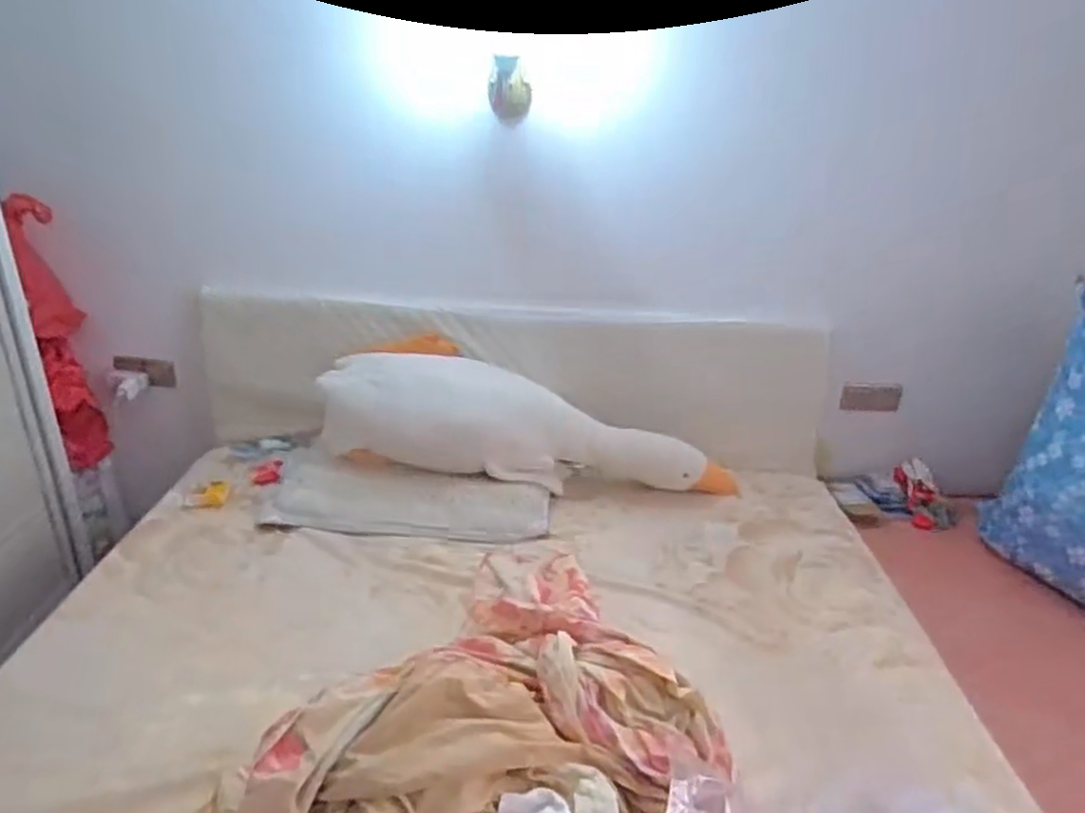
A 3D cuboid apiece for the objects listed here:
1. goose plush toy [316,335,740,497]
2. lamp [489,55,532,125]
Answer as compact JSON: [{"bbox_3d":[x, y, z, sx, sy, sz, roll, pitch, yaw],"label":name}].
[{"bbox_3d":[-0.038,0.042,1.927,1.046,0.338,0.283,8,26,12],"label":"goose plush toy"},{"bbox_3d":[-0.078,-0.781,1.778,0.105,0.145,0.092,1,25,-4],"label":"lamp"}]

